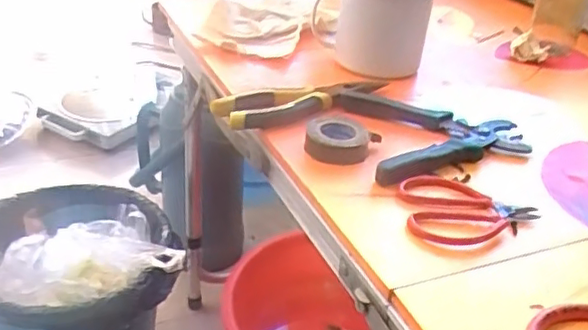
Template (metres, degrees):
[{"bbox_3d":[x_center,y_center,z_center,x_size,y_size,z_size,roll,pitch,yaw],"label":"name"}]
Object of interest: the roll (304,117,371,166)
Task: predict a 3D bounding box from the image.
[{"bbox_3d":[0.037,-0.021,0.524,0.052,0.026,0.046,9,32,6],"label":"roll"}]

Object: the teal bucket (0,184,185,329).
[{"bbox_3d":[-0.317,0.203,0.903,0.271,0.261,0.260,4,32,-2],"label":"teal bucket"}]

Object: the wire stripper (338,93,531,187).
[{"bbox_3d":[0.130,-0.026,0.546,0.149,0.019,0.123,-2,33,-12],"label":"wire stripper"}]

